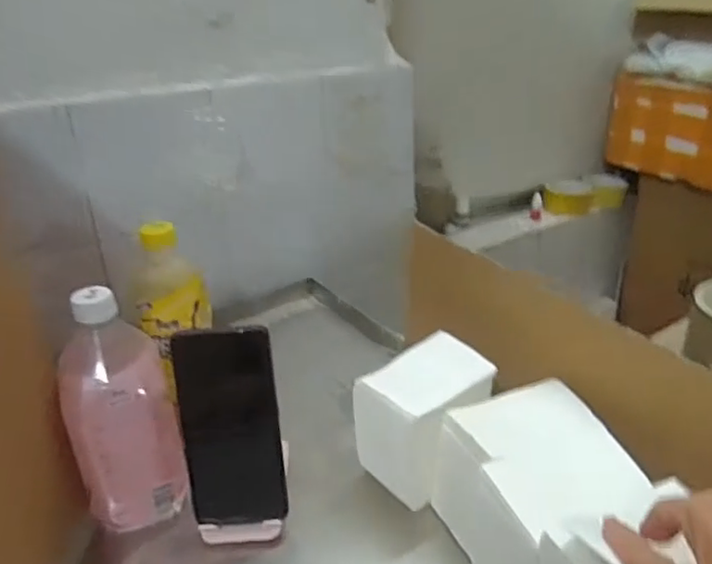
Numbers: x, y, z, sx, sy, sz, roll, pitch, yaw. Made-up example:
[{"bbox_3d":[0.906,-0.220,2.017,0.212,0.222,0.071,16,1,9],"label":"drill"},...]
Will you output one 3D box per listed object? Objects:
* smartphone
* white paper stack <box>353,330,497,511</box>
[{"bbox_3d":[-0.098,0.115,0.481,0.074,0.162,0.005,-4,12,0],"label":"smartphone"},{"bbox_3d":[0.061,0.124,0.532,0.110,0.113,0.072,-21,32,-34],"label":"white paper stack"}]

